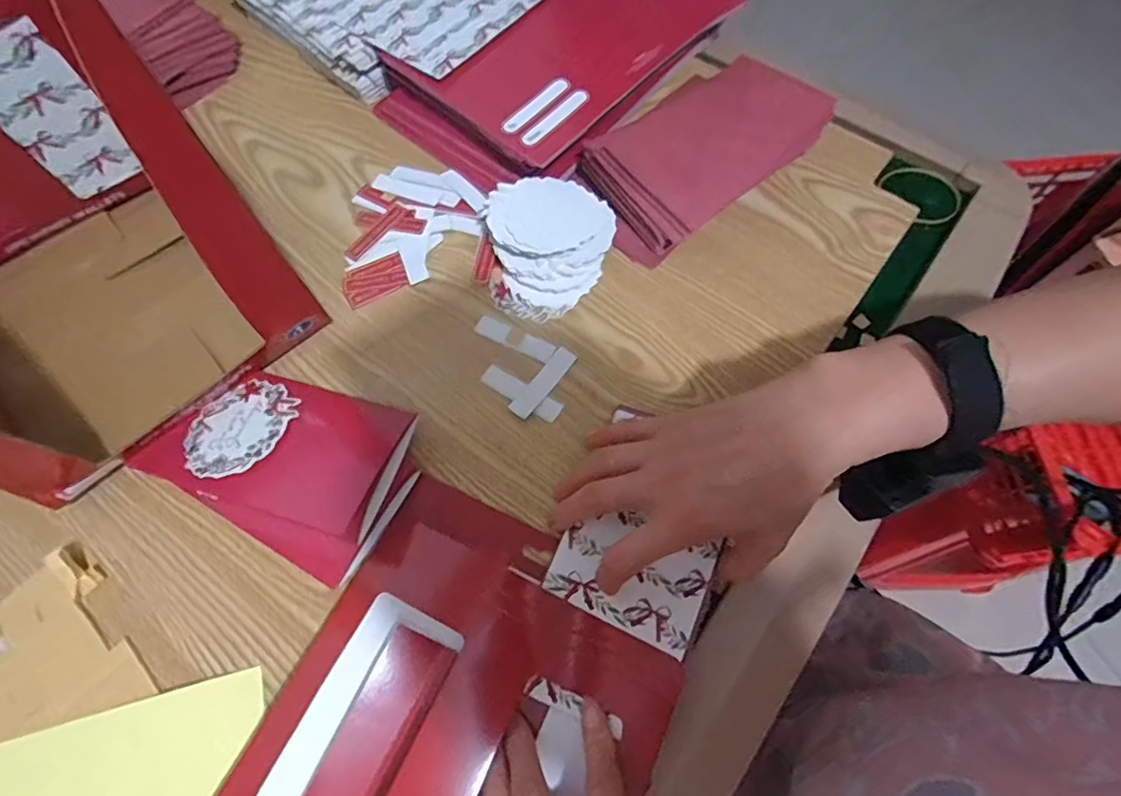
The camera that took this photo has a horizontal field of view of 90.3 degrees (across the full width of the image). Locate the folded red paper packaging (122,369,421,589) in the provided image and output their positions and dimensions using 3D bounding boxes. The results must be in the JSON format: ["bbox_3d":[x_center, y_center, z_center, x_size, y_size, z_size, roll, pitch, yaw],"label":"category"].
[{"bbox_3d":[-0.168,0.031,0.348,0.150,0.029,0.105,28,70,10],"label":"folded red paper packaging"}]

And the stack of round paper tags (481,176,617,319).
[{"bbox_3d":[-0.008,-0.111,0.400,0.088,0.035,0.098,4,68,1],"label":"stack of round paper tags"}]

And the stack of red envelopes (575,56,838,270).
[{"bbox_3d":[0.105,-0.194,0.426,0.187,0.047,0.122,-39,74,-15],"label":"stack of red envelopes"}]

